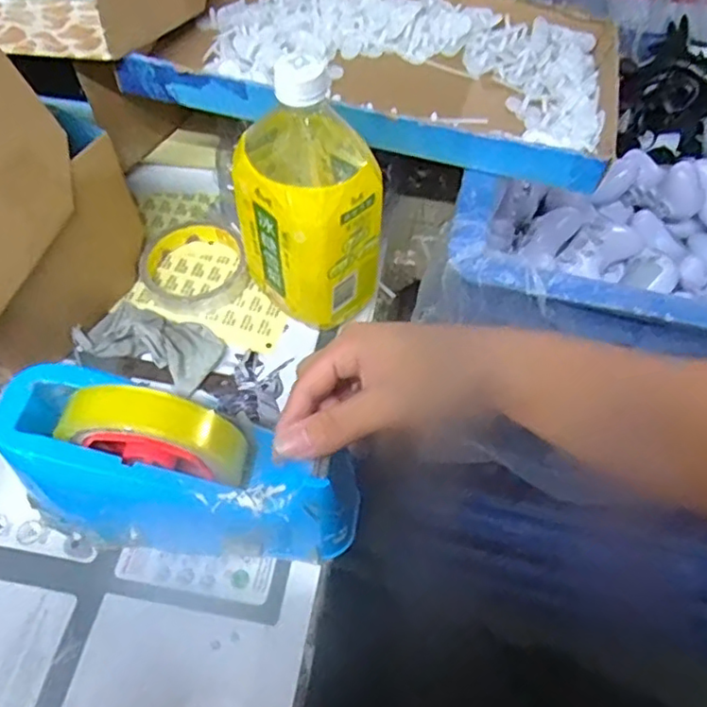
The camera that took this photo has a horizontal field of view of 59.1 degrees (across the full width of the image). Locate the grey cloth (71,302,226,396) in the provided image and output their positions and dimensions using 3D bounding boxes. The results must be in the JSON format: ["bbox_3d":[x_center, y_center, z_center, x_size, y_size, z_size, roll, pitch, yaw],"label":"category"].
[{"bbox_3d":[-0.155,-0.012,0.478,0.106,0.027,0.059,19,59,10],"label":"grey cloth"}]

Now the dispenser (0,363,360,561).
[{"bbox_3d":[-0.102,0.077,0.375,0.200,0.103,0.070,17,58,-3],"label":"dispenser"}]

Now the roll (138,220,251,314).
[{"bbox_3d":[-0.130,-0.075,0.515,0.083,0.020,0.090,1,57,-2],"label":"roll"}]

